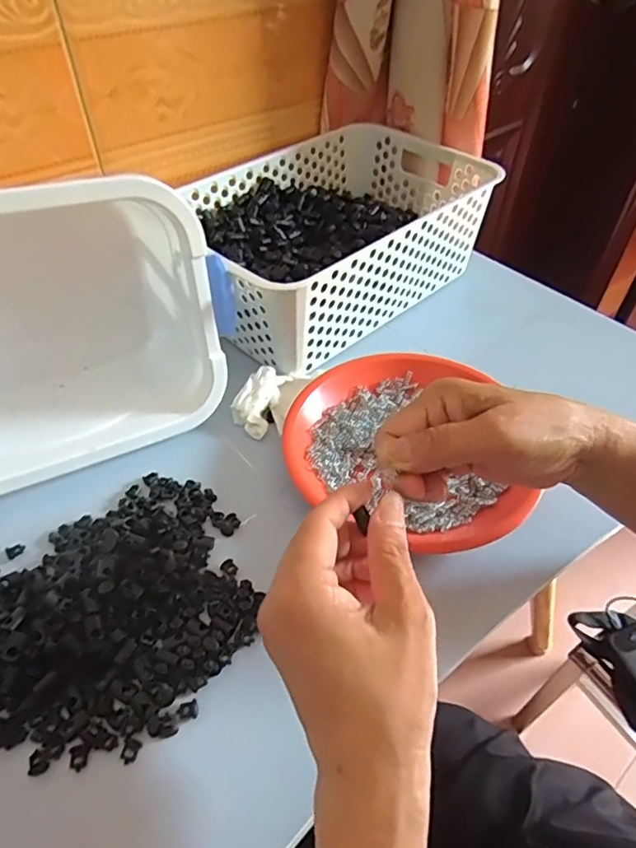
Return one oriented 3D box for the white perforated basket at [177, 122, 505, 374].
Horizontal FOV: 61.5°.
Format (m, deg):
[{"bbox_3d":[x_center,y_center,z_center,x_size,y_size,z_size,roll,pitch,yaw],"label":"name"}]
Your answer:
[{"bbox_3d":[0.010,-0.191,0.554,0.304,0.116,0.205,-33,56,-28],"label":"white perforated basket"}]

